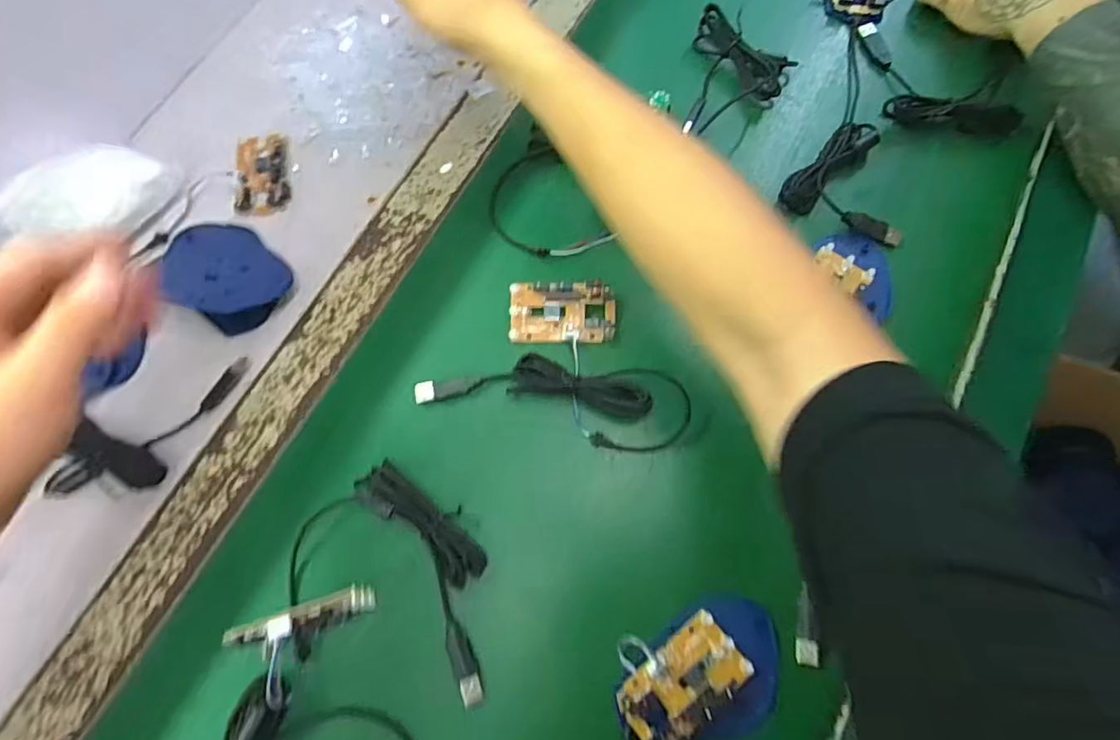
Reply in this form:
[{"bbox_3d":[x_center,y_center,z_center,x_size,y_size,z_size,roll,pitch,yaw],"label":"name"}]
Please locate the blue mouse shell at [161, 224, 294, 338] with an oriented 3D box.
[{"bbox_3d":[-0.263,-0.079,0.429,0.113,0.026,0.073,42,77,14],"label":"blue mouse shell"}]

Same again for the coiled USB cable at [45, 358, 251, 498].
[{"bbox_3d":[-0.290,0.048,0.396,0.150,0.013,0.063,-19,74,-8],"label":"coiled USB cable"}]

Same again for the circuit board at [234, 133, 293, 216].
[{"bbox_3d":[-0.247,-0.165,0.466,0.044,0.006,0.076,-6,71,-1],"label":"circuit board"}]

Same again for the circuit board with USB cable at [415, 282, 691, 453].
[{"bbox_3d":[0.004,-0.012,0.403,0.185,0.018,0.111,14,72,6],"label":"circuit board with USB cable"}]

